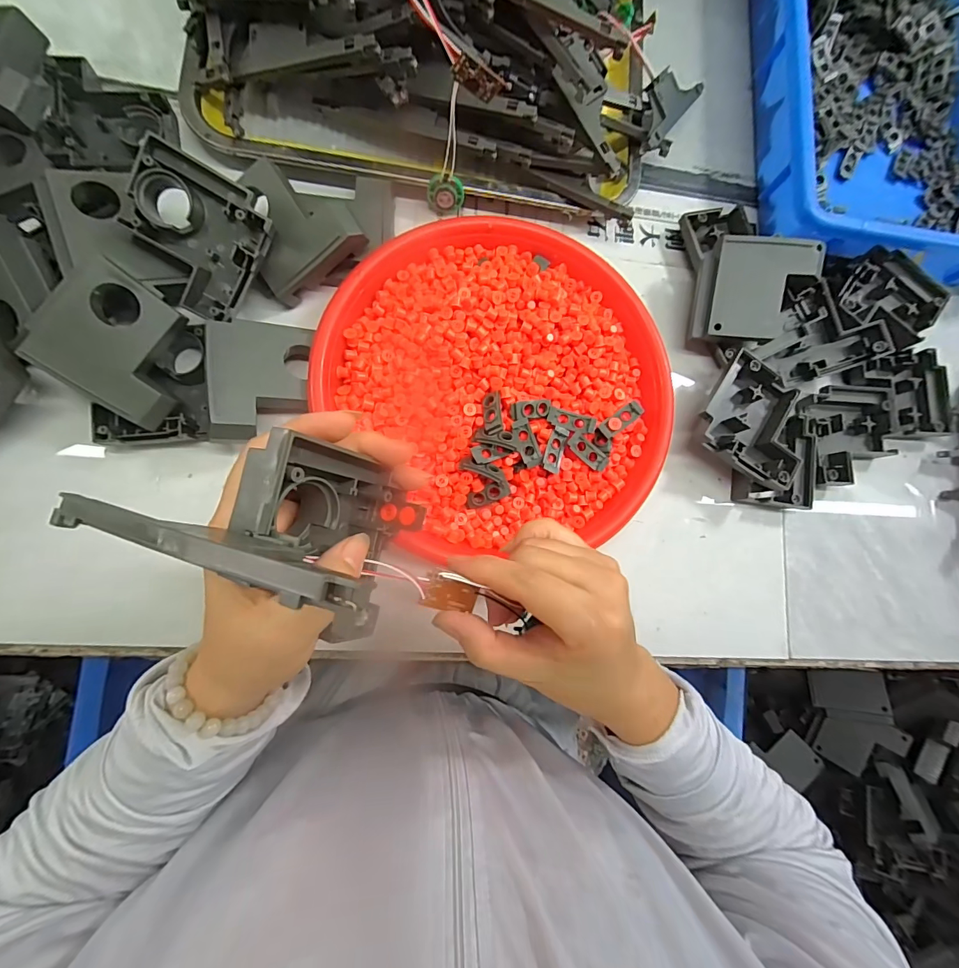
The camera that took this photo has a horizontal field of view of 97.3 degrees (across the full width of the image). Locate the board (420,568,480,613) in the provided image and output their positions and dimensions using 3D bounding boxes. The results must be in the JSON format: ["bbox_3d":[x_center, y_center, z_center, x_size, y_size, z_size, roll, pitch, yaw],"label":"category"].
[{"bbox_3d":[-0.013,0.052,0.201,0.027,0.004,0.018,20,87,-22],"label":"board"}]

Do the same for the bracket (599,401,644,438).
[{"bbox_3d":[0.104,-0.047,0.311,0.034,0.010,0.012,-36,90,-10],"label":"bracket"}]

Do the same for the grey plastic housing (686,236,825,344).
[{"bbox_3d":[0.213,-0.149,0.329,0.081,0.029,0.072,5,102,4],"label":"grey plastic housing"}]

